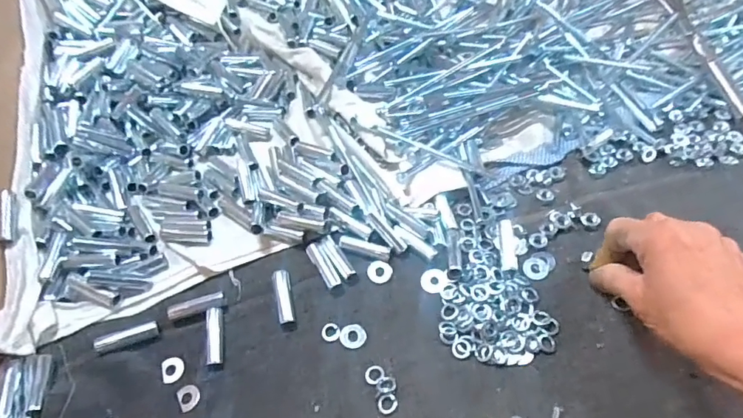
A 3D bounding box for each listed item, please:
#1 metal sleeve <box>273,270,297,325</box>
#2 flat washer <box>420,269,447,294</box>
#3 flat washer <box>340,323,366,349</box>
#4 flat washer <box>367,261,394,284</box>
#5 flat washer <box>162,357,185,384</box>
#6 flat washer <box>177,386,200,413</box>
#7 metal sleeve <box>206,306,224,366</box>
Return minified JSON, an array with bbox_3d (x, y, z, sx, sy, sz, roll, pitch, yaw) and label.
[{"bbox_3d":[-0.068,0.069,0.369,0.013,0.008,0.044,-13,53,-4],"label":"metal sleeve"},{"bbox_3d":[0.049,0.055,0.372,0.019,0.004,0.020,-3,53,4],"label":"flat washer"},{"bbox_3d":[-0.014,0.094,0.352,0.019,0.004,0.019,-3,53,4],"label":"flat washer"},{"bbox_3d":[0.007,0.051,0.382,0.019,0.004,0.019,-3,53,4],"label":"flat washer"},{"bbox_3d":[-0.146,0.119,0.349,0.015,0.004,0.020,-8,47,-21],"label":"flat washer"},{"bbox_3d":[-0.128,0.131,0.333,0.014,0.004,0.019,-30,56,-16],"label":"flat washer"},{"bbox_3d":[-0.118,0.096,0.357,0.012,0.011,0.043,-9,53,-1],"label":"metal sleeve"}]

